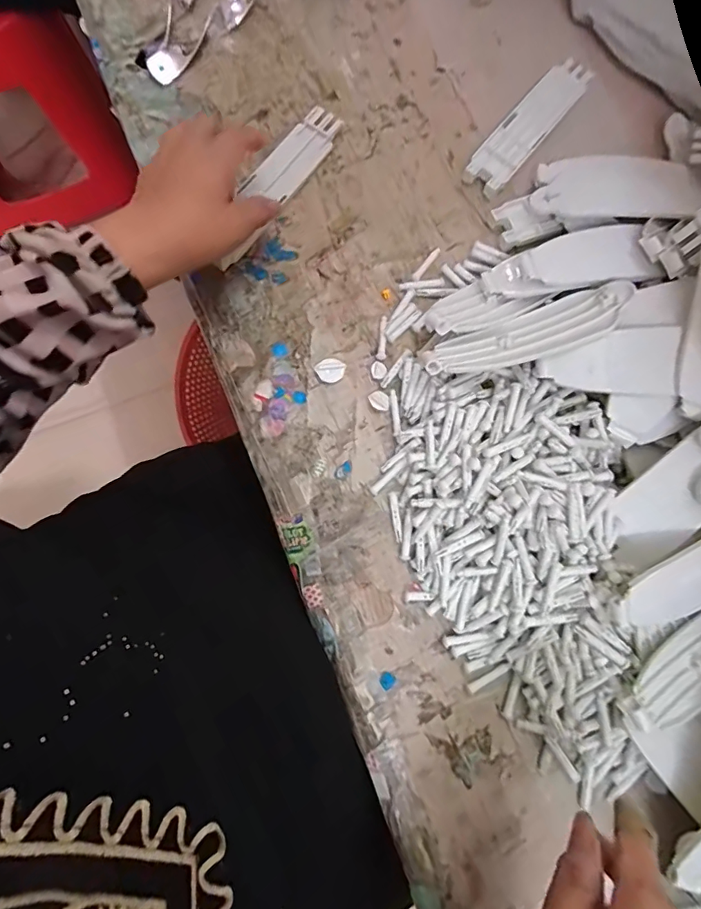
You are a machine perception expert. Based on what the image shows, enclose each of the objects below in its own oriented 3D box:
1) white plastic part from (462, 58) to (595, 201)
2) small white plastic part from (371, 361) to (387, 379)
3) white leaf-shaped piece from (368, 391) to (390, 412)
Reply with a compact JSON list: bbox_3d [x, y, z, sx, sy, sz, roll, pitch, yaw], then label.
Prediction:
[{"bbox_3d":[0.168,-0.311,0.423,0.039,0.013,0.181,38,79,4],"label":"white plastic part"},{"bbox_3d":[0.024,-0.070,0.379,0.013,0.004,0.015,0,77,-1],"label":"small white plastic part"},{"bbox_3d":[0.024,-0.044,0.374,0.015,0.004,0.018,-30,82,-8],"label":"white leaf-shaped piece"}]

